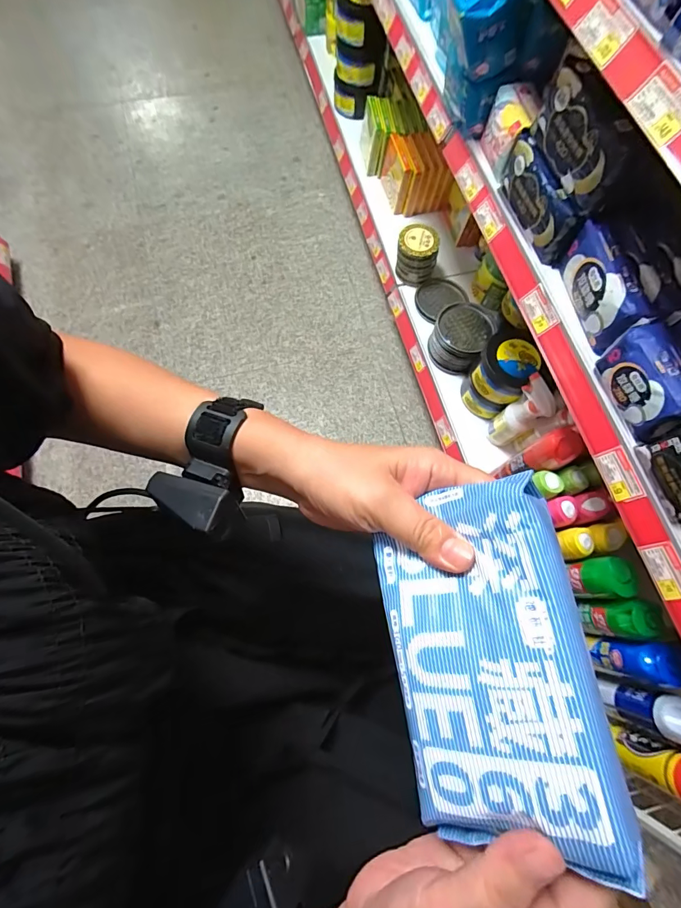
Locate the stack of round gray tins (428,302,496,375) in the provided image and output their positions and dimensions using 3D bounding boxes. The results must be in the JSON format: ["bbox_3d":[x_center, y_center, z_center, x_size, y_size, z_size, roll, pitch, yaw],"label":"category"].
[{"bbox_3d":[0.297,-0.290,1.017,0.129,0.112,0.153,31,72,8],"label":"stack of round gray tins"}]

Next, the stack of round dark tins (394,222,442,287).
[{"bbox_3d":[0.197,-0.515,1.068,0.100,0.130,0.088,13,71,2],"label":"stack of round dark tins"}]

